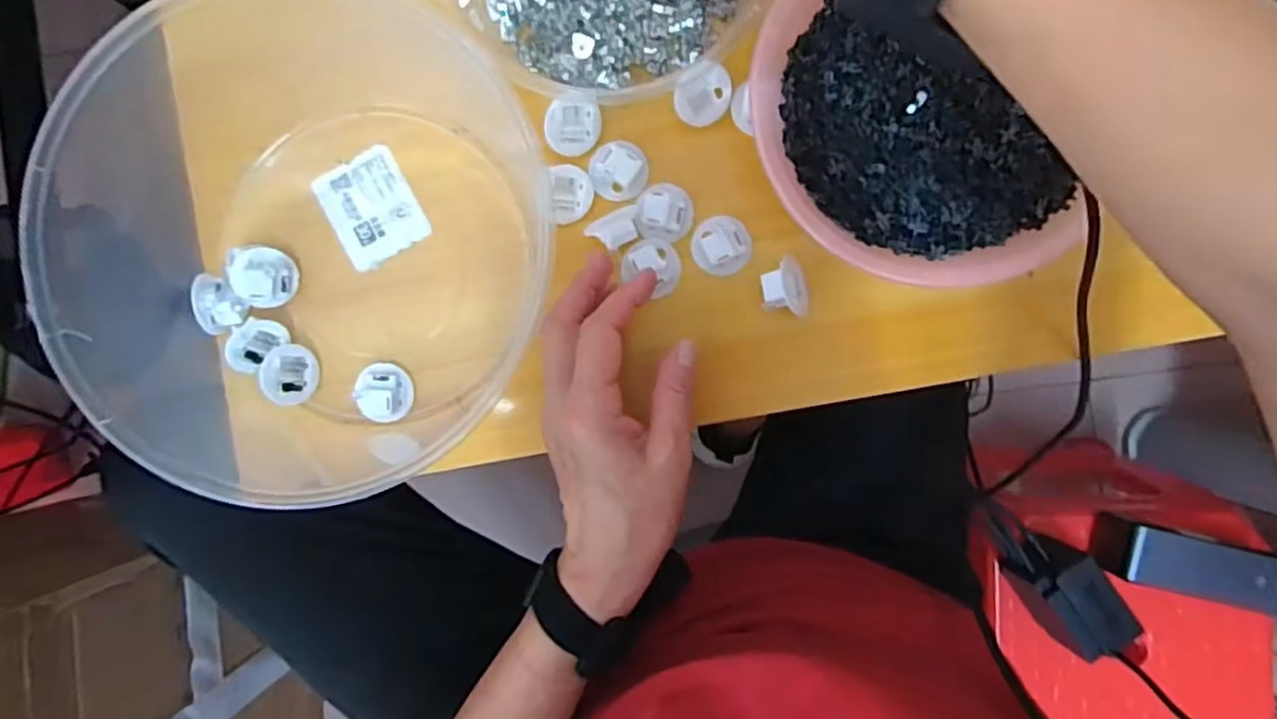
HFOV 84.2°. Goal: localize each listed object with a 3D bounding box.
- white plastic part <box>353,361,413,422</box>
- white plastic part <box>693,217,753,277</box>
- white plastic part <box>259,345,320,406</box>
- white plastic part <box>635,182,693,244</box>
[{"bbox_3d":[-0.141,0.018,0.392,0.029,0.016,0.031,-2,94,1],"label":"white plastic part"},{"bbox_3d":[0.046,-0.062,0.386,0.032,0.010,0.031,0,91,1],"label":"white plastic part"},{"bbox_3d":[-0.193,0.009,0.387,0.009,0.034,0.032,-11,96,34],"label":"white plastic part"},{"bbox_3d":[0.014,-0.081,0.390,0.031,0.017,0.030,0,91,1],"label":"white plastic part"}]

